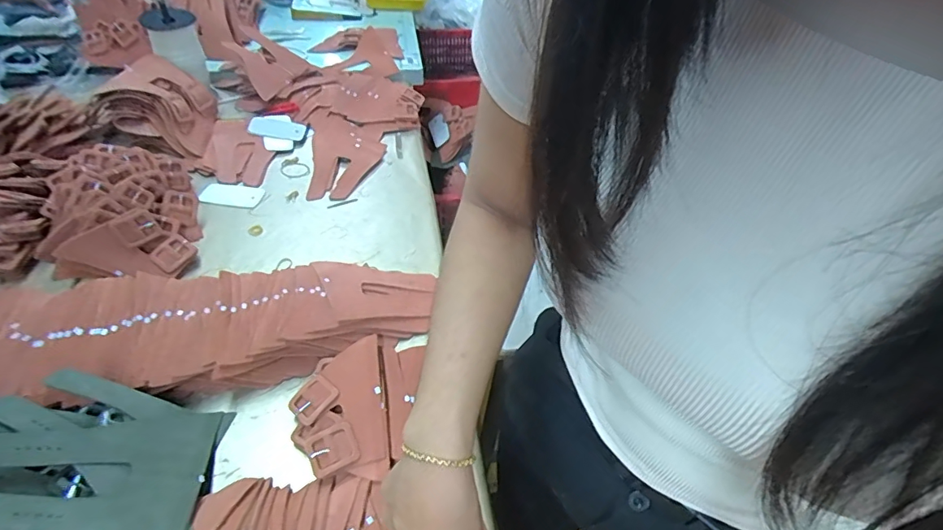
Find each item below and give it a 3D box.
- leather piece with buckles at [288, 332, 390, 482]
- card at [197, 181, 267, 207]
[{"bbox_3d":[-0.152,0.163,0.558,0.100,0.020,0.163,-7,47,-11],"label":"leather piece with buckles"},{"bbox_3d":[-0.415,-0.125,0.856,0.098,0.007,0.057,6,47,-6],"label":"card"}]

